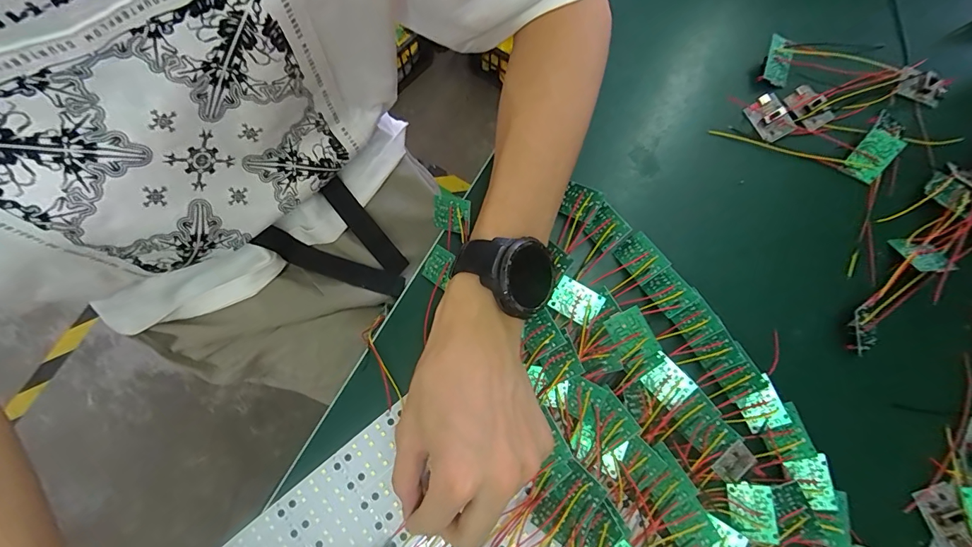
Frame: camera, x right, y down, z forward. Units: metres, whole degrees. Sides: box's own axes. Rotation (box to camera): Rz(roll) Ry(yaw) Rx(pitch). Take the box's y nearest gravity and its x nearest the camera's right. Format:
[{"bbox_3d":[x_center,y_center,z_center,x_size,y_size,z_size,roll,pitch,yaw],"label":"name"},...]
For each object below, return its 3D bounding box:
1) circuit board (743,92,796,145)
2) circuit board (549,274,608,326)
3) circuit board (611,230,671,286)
[{"bbox_3d":[0.233,-0.128,0.338,0.031,0.008,0.037,-27,80,-6],"label":"circuit board"},{"bbox_3d":[0.065,0.020,0.299,0.033,0.004,0.025,30,90,7],"label":"circuit board"},{"bbox_3d":[0.114,-0.012,0.309,0.026,0.004,0.035,-42,55,18],"label":"circuit board"}]

